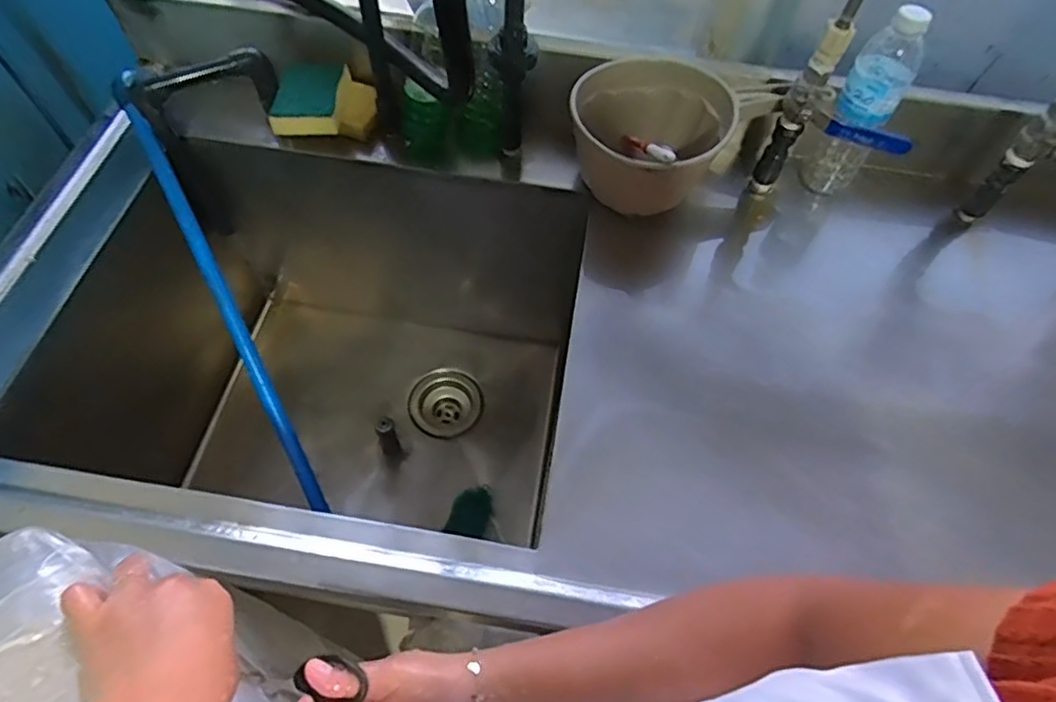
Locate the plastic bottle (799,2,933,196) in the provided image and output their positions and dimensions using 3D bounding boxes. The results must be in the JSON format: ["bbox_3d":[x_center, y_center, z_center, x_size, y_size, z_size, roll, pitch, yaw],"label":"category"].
[{"bbox_3d":[0.371,-0.270,0.671,0.063,0.204,0.073,33,62,16],"label":"plastic bottle"}]

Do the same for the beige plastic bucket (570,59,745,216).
[{"bbox_3d":[0.134,-0.240,0.695,0.170,0.103,0.164,2,59,-3],"label":"beige plastic bucket"}]

